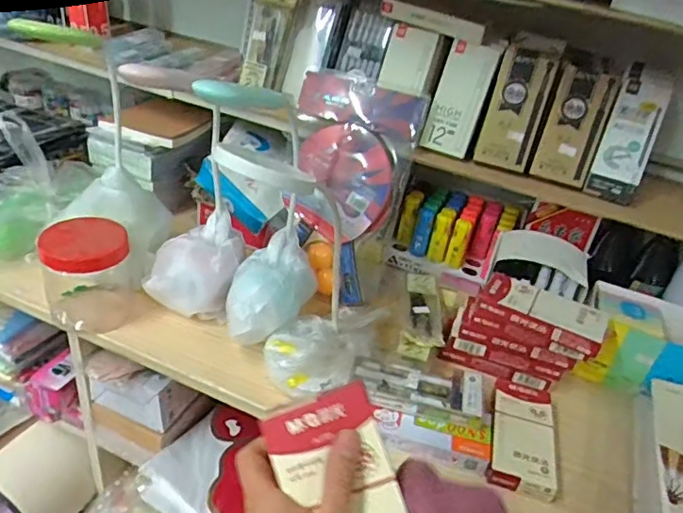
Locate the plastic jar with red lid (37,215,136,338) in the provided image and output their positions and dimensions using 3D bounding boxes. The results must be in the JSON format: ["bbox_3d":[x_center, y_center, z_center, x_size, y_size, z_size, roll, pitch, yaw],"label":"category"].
[{"bbox_3d":[-0.323,0.025,0.731,0.105,0.124,0.092,-9,37,-23],"label":"plastic jar with red lid"}]

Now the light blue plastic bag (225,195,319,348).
[{"bbox_3d":[-0.088,0.035,0.745,0.111,0.086,0.145,3,34,-7],"label":"light blue plastic bag"}]

